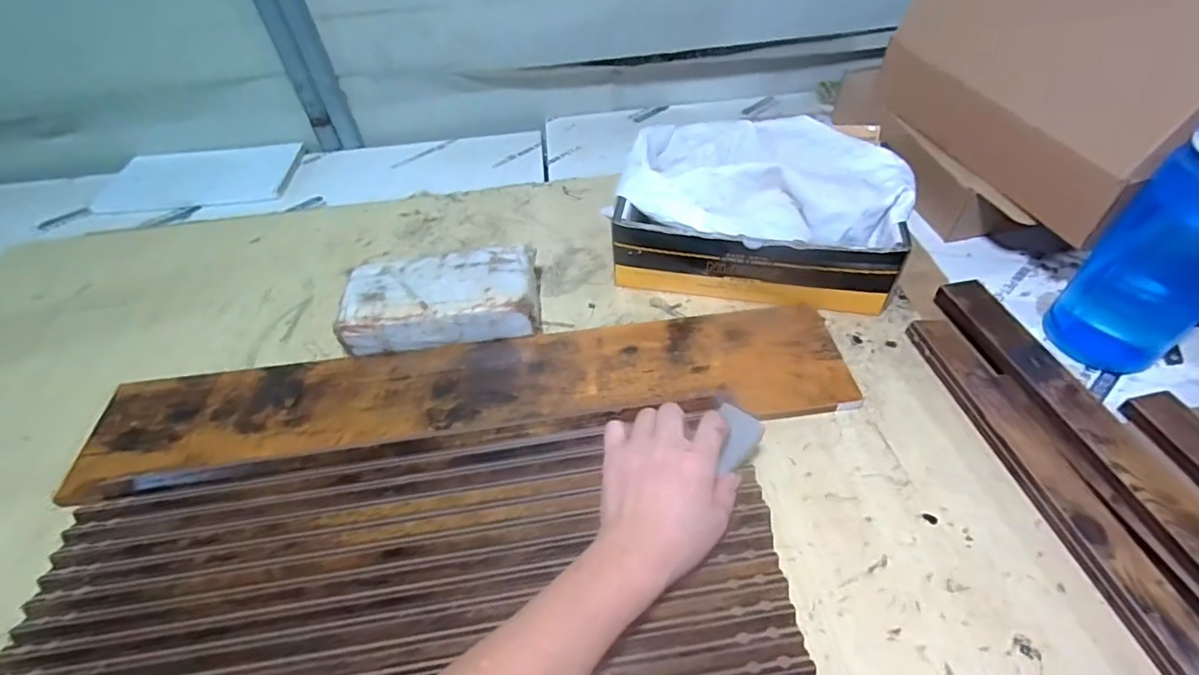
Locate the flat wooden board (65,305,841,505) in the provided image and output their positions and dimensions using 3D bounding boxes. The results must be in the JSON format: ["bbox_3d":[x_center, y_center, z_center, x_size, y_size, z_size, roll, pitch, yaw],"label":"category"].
[{"bbox_3d":[-0.130,0.054,0.558,0.755,0.037,0.148,-8,49,-2],"label":"flat wooden board"}]

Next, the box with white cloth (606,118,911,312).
[{"bbox_3d":[0.181,-0.148,0.654,0.313,0.114,0.197,10,51,13],"label":"box with white cloth"}]

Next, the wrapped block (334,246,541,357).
[{"bbox_3d":[-0.174,-0.039,0.619,0.211,0.063,0.109,-9,49,-3],"label":"wrapped block"}]

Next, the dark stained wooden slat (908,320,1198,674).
[{"bbox_3d":[0.406,0.189,0.408,0.066,0.018,0.553,-9,49,-3],"label":"dark stained wooden slat"}]

